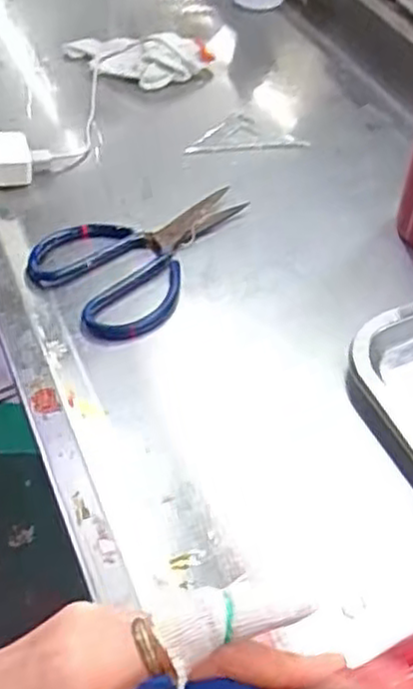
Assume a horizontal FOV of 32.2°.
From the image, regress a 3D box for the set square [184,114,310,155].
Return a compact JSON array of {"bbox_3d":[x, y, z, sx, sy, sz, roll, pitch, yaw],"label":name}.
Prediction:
[{"bbox_3d":[0.034,-0.195,0.664,0.114,0.008,0.049,-11,61,-13],"label":"set square"}]

